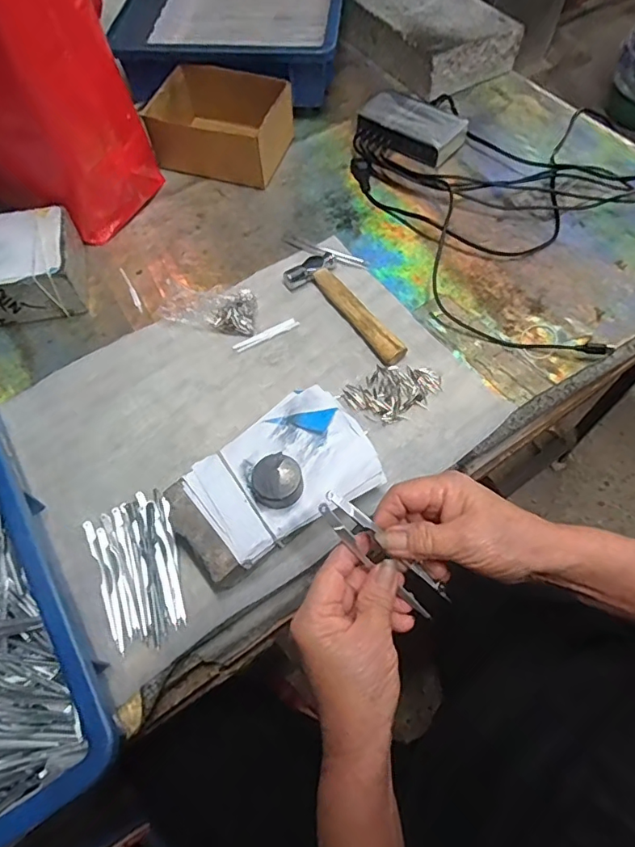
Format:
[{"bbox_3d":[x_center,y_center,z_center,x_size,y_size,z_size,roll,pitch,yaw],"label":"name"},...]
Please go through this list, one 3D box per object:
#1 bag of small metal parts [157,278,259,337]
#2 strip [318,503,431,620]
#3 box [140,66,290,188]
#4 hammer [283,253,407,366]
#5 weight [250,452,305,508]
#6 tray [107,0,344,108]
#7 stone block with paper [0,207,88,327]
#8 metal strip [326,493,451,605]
[{"bbox_3d":[-0.112,-0.128,0.535,0.092,0.037,0.056,5,62,4],"label":"bag of small metal parts"},{"bbox_3d":[0.037,0.089,0.331,0.102,0.006,0.008,45,70,-5],"label":"strip"},{"bbox_3d":[-0.116,-0.381,0.648,0.160,0.071,0.130,12,63,8],"label":"box"},{"bbox_3d":[0.030,-0.116,0.534,0.054,0.021,0.155,-31,65,-14],"label":"hammer"},{"bbox_3d":[-0.031,0.047,0.403,0.038,0.023,0.039,-1,62,1],"label":"weight"},{"bbox_3d":[-0.108,-0.623,0.760,0.286,0.077,0.423,1,62,2],"label":"tray"},{"bbox_3d":[-0.330,-0.164,0.544,0.148,0.063,0.104,-14,62,-6],"label":"stone block with paper"},{"bbox_3d":[0.047,0.079,0.332,0.106,0.006,0.009,43,69,-4],"label":"metal strip"}]

